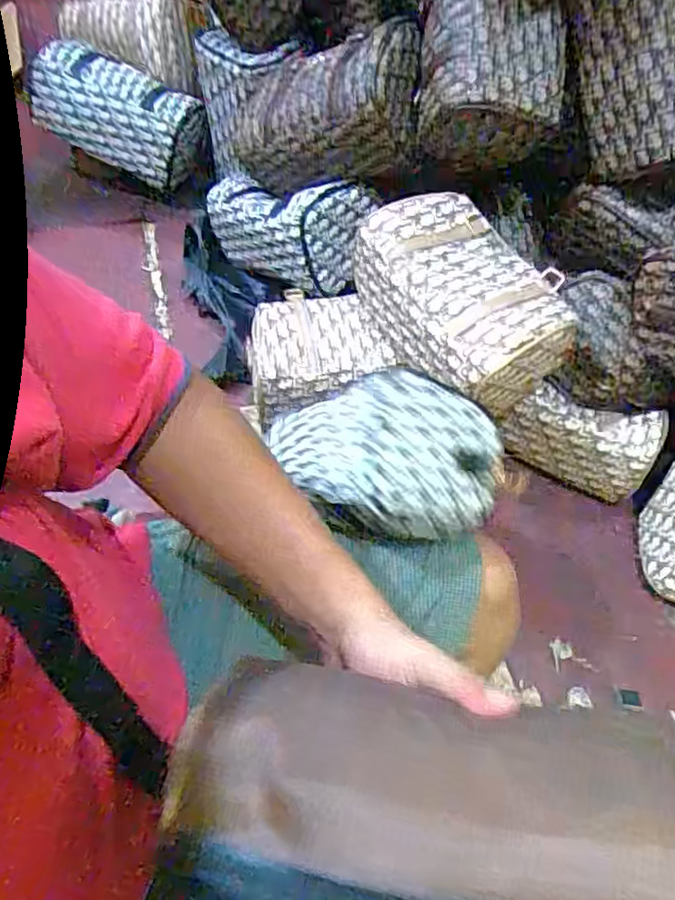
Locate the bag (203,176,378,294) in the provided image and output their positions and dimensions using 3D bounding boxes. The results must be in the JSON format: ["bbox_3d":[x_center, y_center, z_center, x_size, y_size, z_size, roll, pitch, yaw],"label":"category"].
[{"bbox_3d":[-0.072,-0.280,0.829,0.250,0.105,0.102,22,58,36],"label":"bag"}]

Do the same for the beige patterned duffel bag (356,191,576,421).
[{"bbox_3d":[0.131,-0.154,0.692,0.160,0.103,0.233,-24,63,-16],"label":"beige patterned duffel bag"}]

